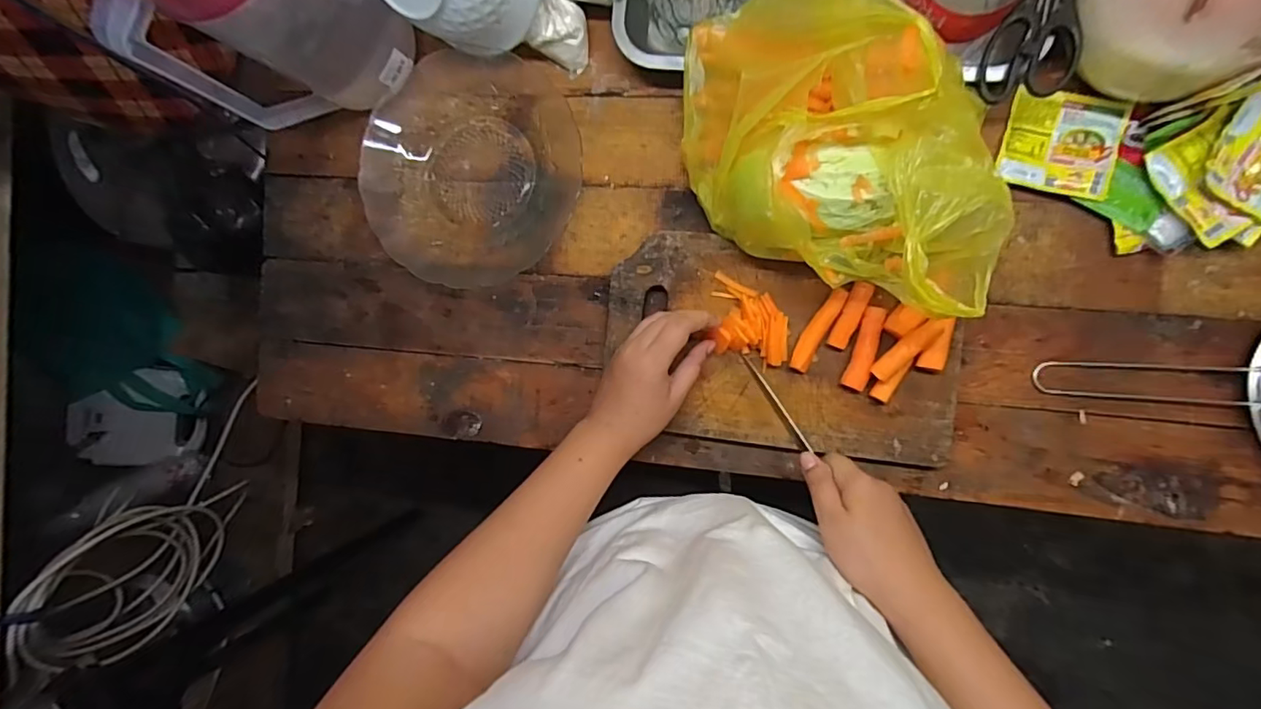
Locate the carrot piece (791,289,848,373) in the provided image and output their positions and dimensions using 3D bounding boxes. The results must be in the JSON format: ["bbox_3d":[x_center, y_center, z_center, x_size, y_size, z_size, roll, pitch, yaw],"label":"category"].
[{"bbox_3d":[0.159,-0.021,0.477,0.017,0.007,0.076,29,97,7],"label":"carrot piece"}]

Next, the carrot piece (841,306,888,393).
[{"bbox_3d":[0.195,-0.005,0.467,0.018,0.012,0.070,18,95,9],"label":"carrot piece"}]

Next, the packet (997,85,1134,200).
[{"bbox_3d":[0.350,-0.171,0.454,0.081,0.014,0.080,14,95,9],"label":"packet"}]

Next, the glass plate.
[{"bbox_3d":[-0.150,-0.176,0.535,0.206,0.036,0.208,0,92,10],"label":"glass plate"}]

